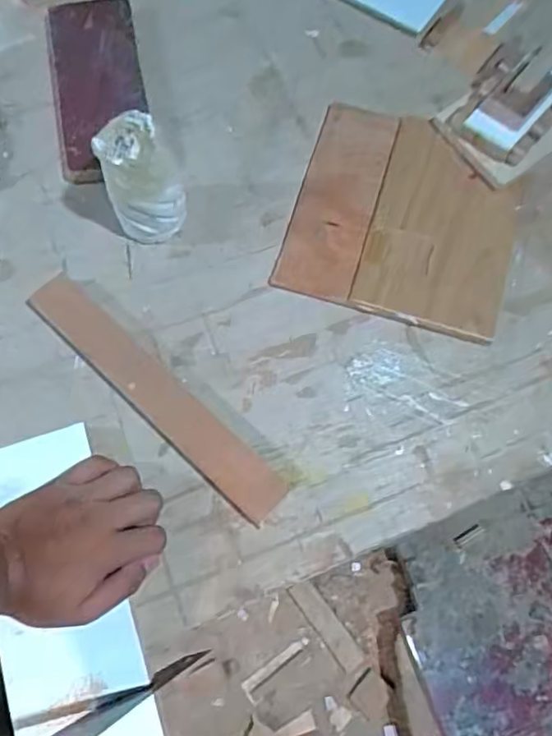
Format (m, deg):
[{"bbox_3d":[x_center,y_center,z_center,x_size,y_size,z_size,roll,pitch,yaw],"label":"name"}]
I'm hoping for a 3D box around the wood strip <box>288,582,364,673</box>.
[{"bbox_3d":[0.092,0.476,1.076,0.041,0.006,0.172,-35,73,-14],"label":"wood strip"}]

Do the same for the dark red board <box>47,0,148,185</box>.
[{"bbox_3d":[-0.182,-0.286,0.586,0.090,0.022,0.222,-11,68,-2],"label":"dark red board"}]

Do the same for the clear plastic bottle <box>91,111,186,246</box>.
[{"bbox_3d":[-0.116,-0.161,0.505,0.059,0.109,0.055,0,68,-1],"label":"clear plastic bottle"}]

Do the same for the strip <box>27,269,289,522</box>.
[{"bbox_3d":[-0.103,0.018,0.496,0.281,0.010,0.044,41,73,14],"label":"strip"}]

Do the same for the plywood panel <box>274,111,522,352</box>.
[{"bbox_3d":[0.124,-0.147,0.560,0.205,0.014,0.220,17,68,6],"label":"plywood panel"}]

